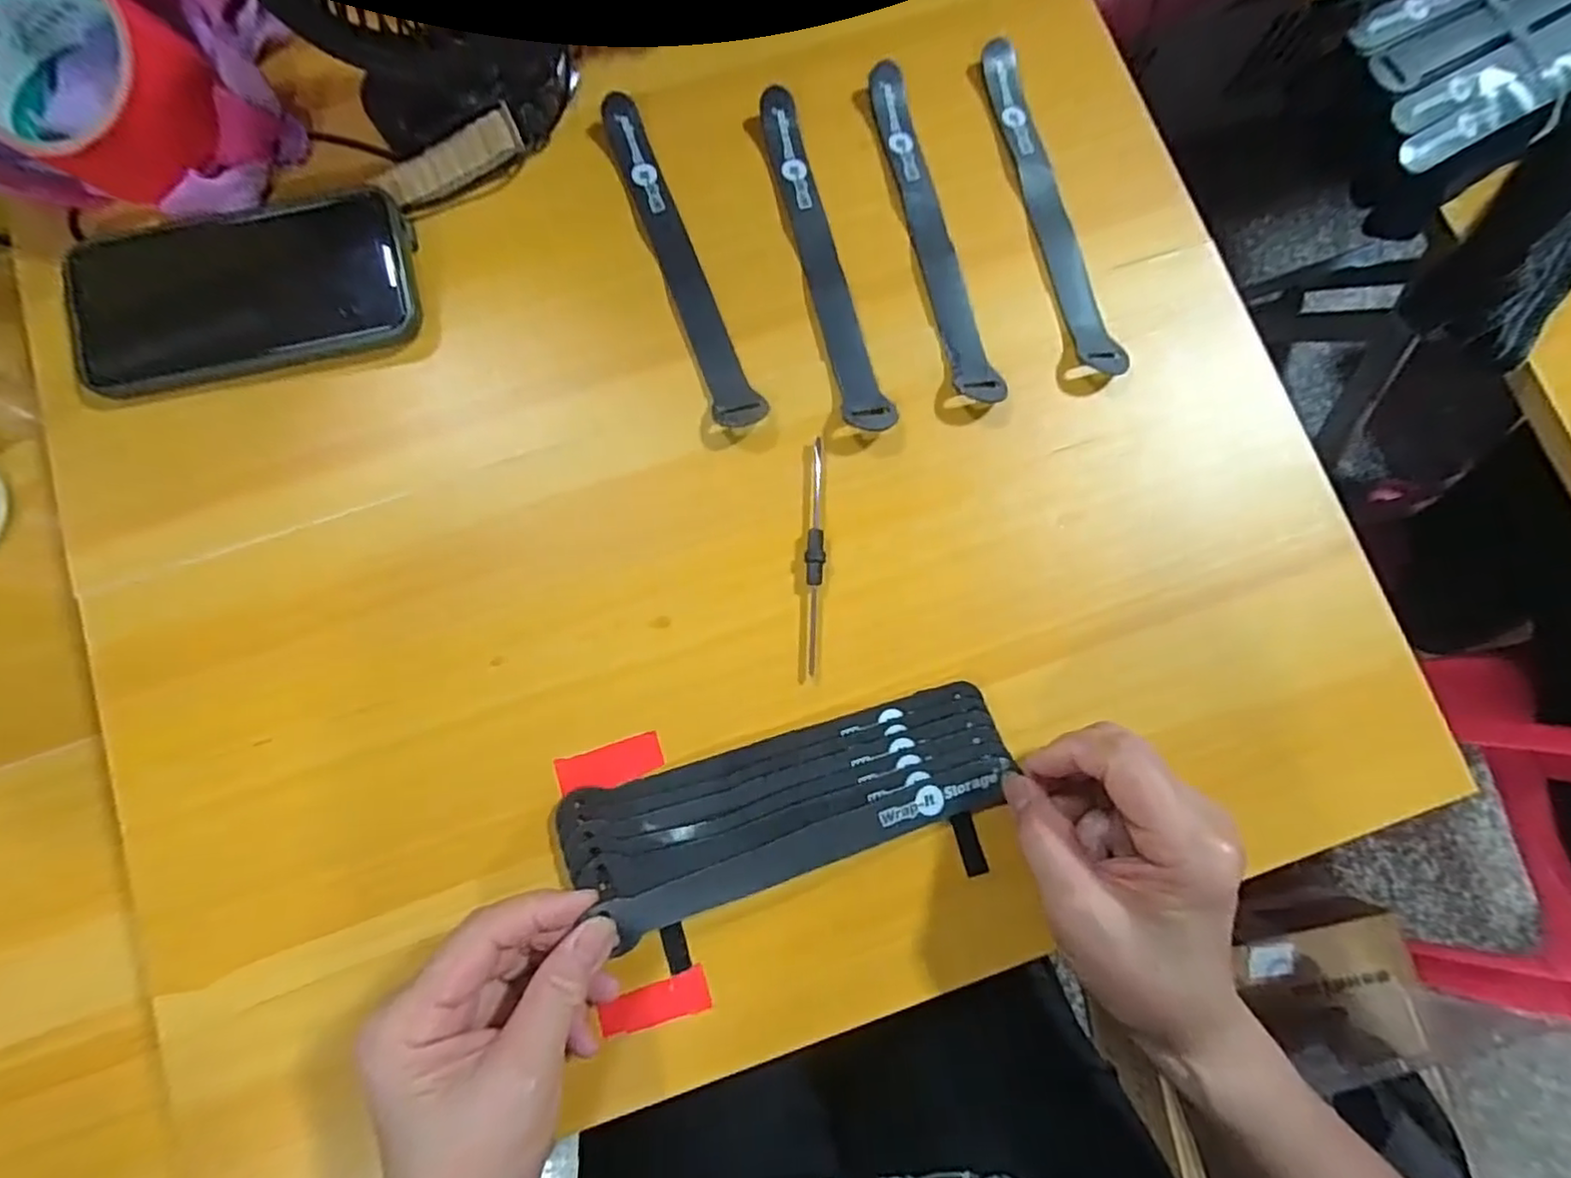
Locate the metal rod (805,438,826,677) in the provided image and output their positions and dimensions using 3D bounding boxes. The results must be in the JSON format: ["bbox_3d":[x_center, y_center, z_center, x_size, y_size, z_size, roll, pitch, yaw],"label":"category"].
[{"bbox_3d":[0.015,-0.017,0.317,0.009,0.006,0.113,4,81,1],"label":"metal rod"}]

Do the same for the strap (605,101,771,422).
[{"bbox_3d":[-0.054,-0.170,0.341,0.023,0.009,0.190,-21,82,-3],"label":"strap"}]

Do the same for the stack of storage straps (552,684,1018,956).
[{"bbox_3d":[0.002,0.096,0.293,0.196,0.021,0.059,-16,82,-4],"label":"stack of storage straps"}]

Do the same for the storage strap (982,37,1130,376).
[{"bbox_3d":[0.137,-0.200,0.344,0.023,0.010,0.194,-16,82,-2],"label":"storage strap"}]

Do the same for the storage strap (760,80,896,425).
[{"bbox_3d":[0.019,-0.170,0.341,0.022,0.009,0.189,-16,82,-2],"label":"storage strap"}]

